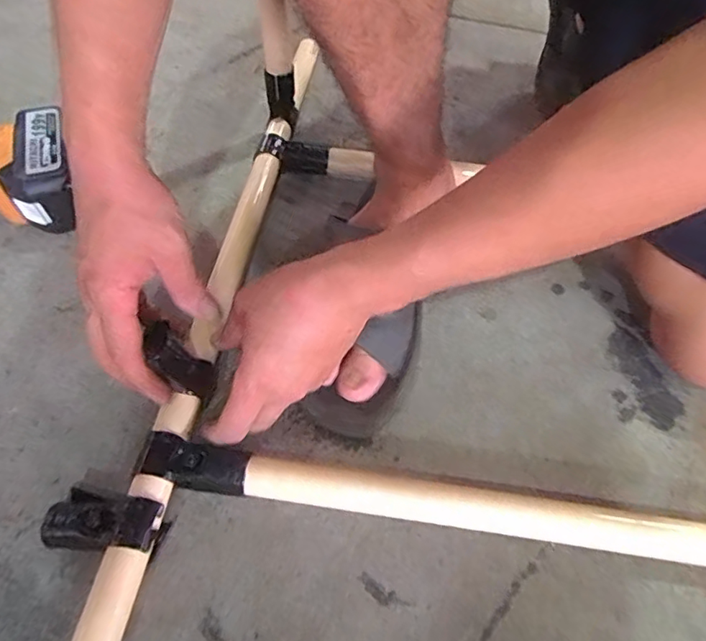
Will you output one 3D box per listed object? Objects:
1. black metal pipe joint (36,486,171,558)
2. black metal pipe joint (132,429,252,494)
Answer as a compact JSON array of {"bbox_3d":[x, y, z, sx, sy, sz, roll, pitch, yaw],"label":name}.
[{"bbox_3d":[-0.172,0.141,0.371,0.082,0.034,0.040,9,57,6],"label":"black metal pipe joint"},{"bbox_3d":[-0.114,0.108,0.392,0.079,0.038,0.034,10,57,6],"label":"black metal pipe joint"}]

